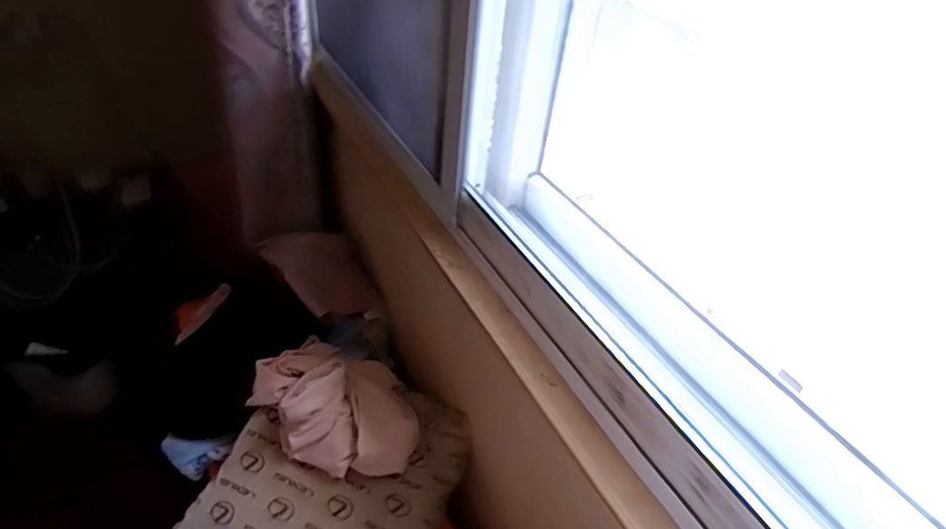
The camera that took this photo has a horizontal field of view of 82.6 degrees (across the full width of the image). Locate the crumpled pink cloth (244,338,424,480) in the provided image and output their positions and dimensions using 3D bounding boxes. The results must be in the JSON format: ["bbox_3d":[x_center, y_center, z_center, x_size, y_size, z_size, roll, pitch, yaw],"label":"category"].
[{"bbox_3d":[-0.252,0.254,1.029,0.252,0.134,0.357,-29,50,-35],"label":"crumpled pink cloth"}]

